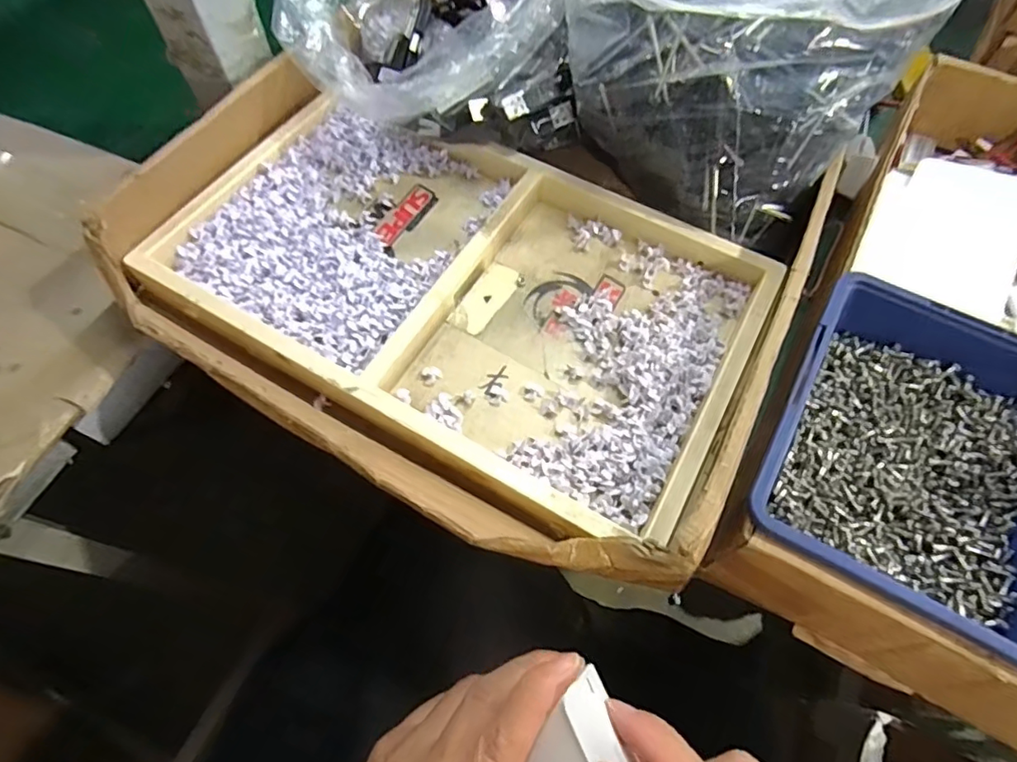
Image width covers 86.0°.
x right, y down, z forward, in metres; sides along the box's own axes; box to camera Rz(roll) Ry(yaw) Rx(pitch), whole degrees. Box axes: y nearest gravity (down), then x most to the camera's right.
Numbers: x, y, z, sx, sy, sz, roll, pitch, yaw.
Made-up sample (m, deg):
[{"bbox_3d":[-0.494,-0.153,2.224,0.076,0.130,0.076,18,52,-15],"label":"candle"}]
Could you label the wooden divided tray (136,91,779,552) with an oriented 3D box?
[{"bbox_3d":[-0.030,-0.058,0.316,0.325,0.038,0.203,28,66,13],"label":"wooden divided tray"}]

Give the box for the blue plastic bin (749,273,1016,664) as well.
[{"bbox_3d":[0.185,0.038,0.250,0.125,0.058,0.144,26,65,15],"label":"blue plastic bin"}]

